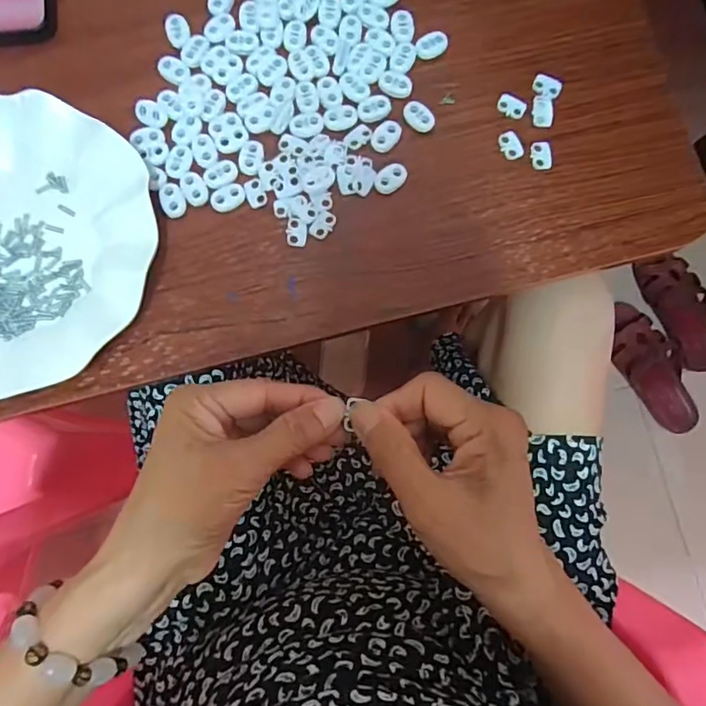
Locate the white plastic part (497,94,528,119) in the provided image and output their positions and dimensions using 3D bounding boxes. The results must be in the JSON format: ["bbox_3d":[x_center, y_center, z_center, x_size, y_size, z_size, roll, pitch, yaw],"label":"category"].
[{"bbox_3d":[0.107,-0.166,0.351,0.019,0.004,0.014,23,84,2],"label":"white plastic part"}]

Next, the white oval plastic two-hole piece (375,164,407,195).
[{"bbox_3d":[0.025,-0.115,0.344,0.022,0.005,0.014,-43,85,-5],"label":"white oval plastic two-hole piece"}]

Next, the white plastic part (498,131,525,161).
[{"bbox_3d":[0.105,-0.139,0.349,0.013,0.004,0.020,-18,84,-2],"label":"white plastic part"}]

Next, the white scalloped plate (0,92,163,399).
[{"bbox_3d":[-0.217,-0.068,0.321,0.187,0.028,0.178,0,83,0],"label":"white scalloped plate"}]

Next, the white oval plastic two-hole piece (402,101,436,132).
[{"bbox_3d":[0.044,-0.158,0.350,0.023,0.005,0.015,41,85,4],"label":"white oval plastic two-hole piece"}]

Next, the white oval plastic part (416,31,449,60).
[{"bbox_3d":[0.053,-0.208,0.354,0.022,0.005,0.013,-25,84,-3],"label":"white oval plastic part"}]

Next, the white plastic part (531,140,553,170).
[{"bbox_3d":[0.126,-0.132,0.349,0.013,0.004,0.018,-4,83,-1],"label":"white plastic part"}]

